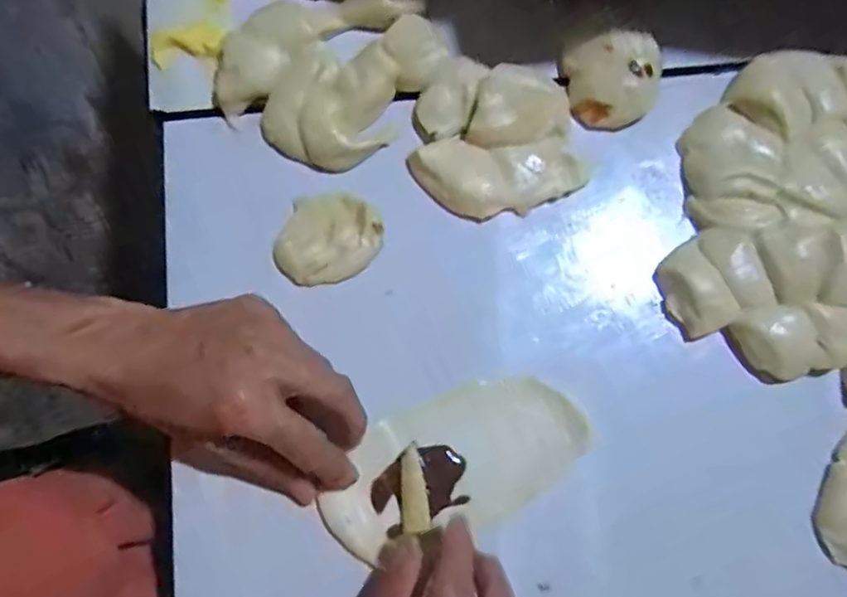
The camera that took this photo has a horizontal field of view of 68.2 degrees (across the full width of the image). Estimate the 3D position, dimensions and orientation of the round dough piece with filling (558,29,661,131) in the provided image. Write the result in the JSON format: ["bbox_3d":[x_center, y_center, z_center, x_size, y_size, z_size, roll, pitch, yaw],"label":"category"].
[{"bbox_3d":[0.118,-0.136,0.388,0.053,0.022,0.051,0,79,1],"label":"round dough piece with filling"}]

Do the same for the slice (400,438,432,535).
[{"bbox_3d":[-0.006,0.105,0.349,0.016,0.004,0.047,-6,67,-1],"label":"slice"}]

